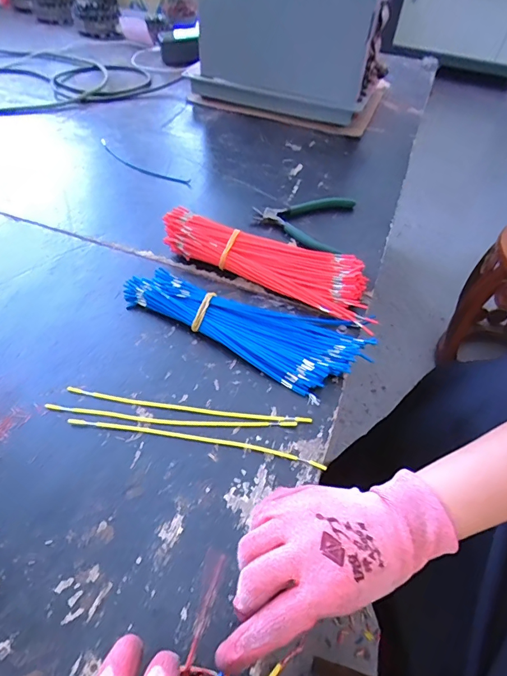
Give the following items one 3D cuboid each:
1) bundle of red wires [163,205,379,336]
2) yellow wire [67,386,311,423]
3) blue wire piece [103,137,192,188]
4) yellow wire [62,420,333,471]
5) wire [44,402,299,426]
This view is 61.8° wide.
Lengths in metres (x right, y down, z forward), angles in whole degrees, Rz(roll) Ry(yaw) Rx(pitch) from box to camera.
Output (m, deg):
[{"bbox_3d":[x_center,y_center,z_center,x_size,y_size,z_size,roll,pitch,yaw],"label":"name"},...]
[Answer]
[{"bbox_3d":[0.018,-0.091,0.505,0.263,0.041,0.069,21,52,14],"label":"bundle of red wires"},{"bbox_3d":[-0.062,0.063,0.396,0.228,0.006,0.010,7,50,3],"label":"yellow wire"},{"bbox_3d":[-0.182,-0.277,0.678,0.207,0.005,0.036,31,55,20],"label":"blue wire piece"},{"bbox_3d":[-0.051,0.089,0.373,0.227,0.005,0.011,10,50,4],"label":"yellow wire"},{"bbox_3d":[-0.076,0.073,0.385,0.226,0.005,0.012,5,50,0],"label":"wire"}]

